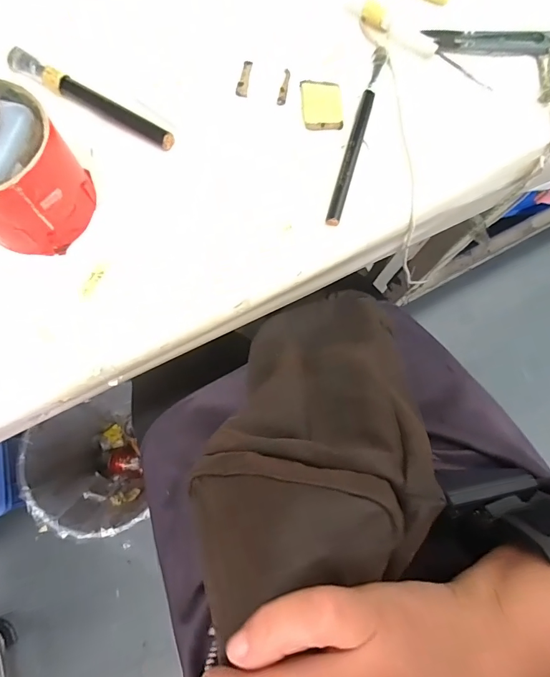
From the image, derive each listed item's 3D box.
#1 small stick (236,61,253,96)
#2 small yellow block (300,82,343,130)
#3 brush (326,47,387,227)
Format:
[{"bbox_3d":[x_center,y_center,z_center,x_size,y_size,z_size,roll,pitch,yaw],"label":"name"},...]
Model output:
[{"bbox_3d":[-0.023,-0.199,0.307,0.008,0.004,0.029,9,78,1],"label":"small stick"},{"bbox_3d":[0.036,-0.177,0.304,0.030,0.004,0.041,-5,78,-3],"label":"small yellow block"},{"bbox_3d":[0.060,-0.155,0.297,0.013,0.010,0.160,17,78,2],"label":"brush"}]

